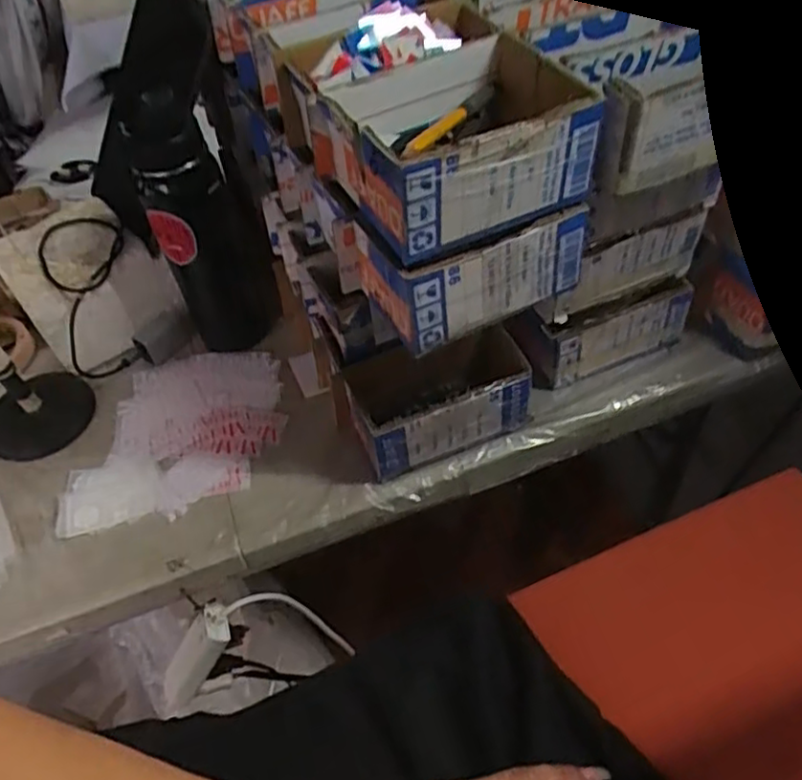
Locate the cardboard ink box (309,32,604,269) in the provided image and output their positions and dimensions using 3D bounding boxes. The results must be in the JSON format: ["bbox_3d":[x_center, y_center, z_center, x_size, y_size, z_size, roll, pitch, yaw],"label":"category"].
[{"bbox_3d":[0.039,-0.172,0.468,0.162,0.078,0.130,-22,51,-13],"label":"cardboard ink box"}]

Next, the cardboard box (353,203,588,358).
[{"bbox_3d":[0.048,-0.103,0.509,0.156,0.068,0.096,-23,51,-14],"label":"cardboard box"}]

